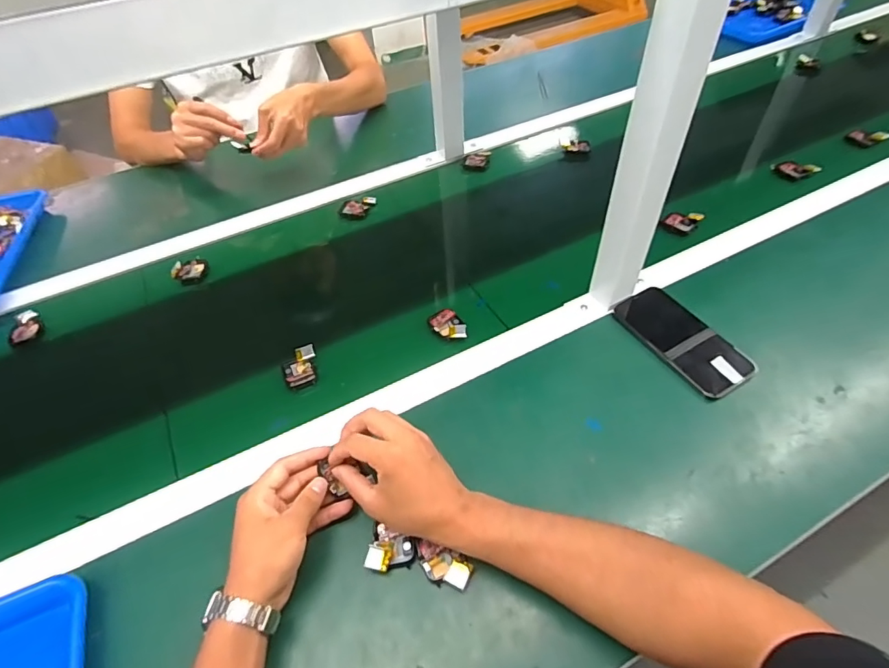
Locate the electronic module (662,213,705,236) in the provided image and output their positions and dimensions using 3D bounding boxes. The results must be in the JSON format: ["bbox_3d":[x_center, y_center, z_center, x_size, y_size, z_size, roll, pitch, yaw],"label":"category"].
[{"bbox_3d":[0.351,-0.167,0.713,0.049,0.019,0.035,26,58,21],"label":"electronic module"}]

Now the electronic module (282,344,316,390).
[{"bbox_3d":[-0.174,0.041,0.582,0.039,0.016,0.051,-17,53,-10],"label":"electronic module"}]

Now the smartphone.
[{"bbox_3d":[0.284,0.004,0.575,0.077,0.009,0.157,-27,55,-17],"label":"smartphone"}]

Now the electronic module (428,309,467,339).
[{"bbox_3d":[0.005,-0.011,0.613,0.035,0.010,0.055,-25,55,-15],"label":"electronic module"}]

